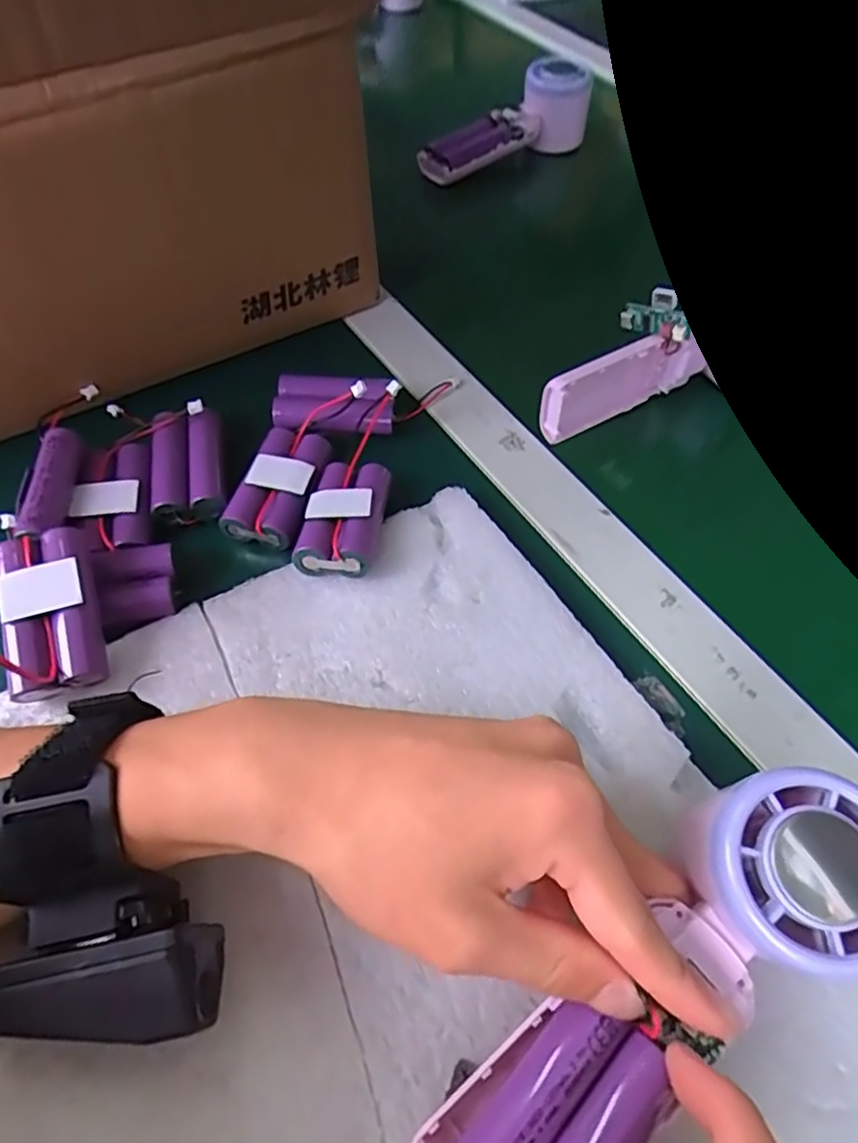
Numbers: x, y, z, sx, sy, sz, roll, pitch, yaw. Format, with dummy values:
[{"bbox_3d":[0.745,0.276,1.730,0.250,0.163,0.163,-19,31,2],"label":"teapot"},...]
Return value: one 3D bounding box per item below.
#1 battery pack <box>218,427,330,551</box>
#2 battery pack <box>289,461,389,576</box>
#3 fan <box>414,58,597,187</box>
[{"bbox_3d":[-0.076,-0.047,0.342,0.037,0.016,0.070,14,55,8],"label":"battery pack"},{"bbox_3d":[-0.040,-0.028,0.324,0.036,0.020,0.067,7,54,3],"label":"battery pack"},{"bbox_3d":[0.070,-0.393,0.584,0.162,0.060,0.044,-30,61,-23],"label":"fan"}]

